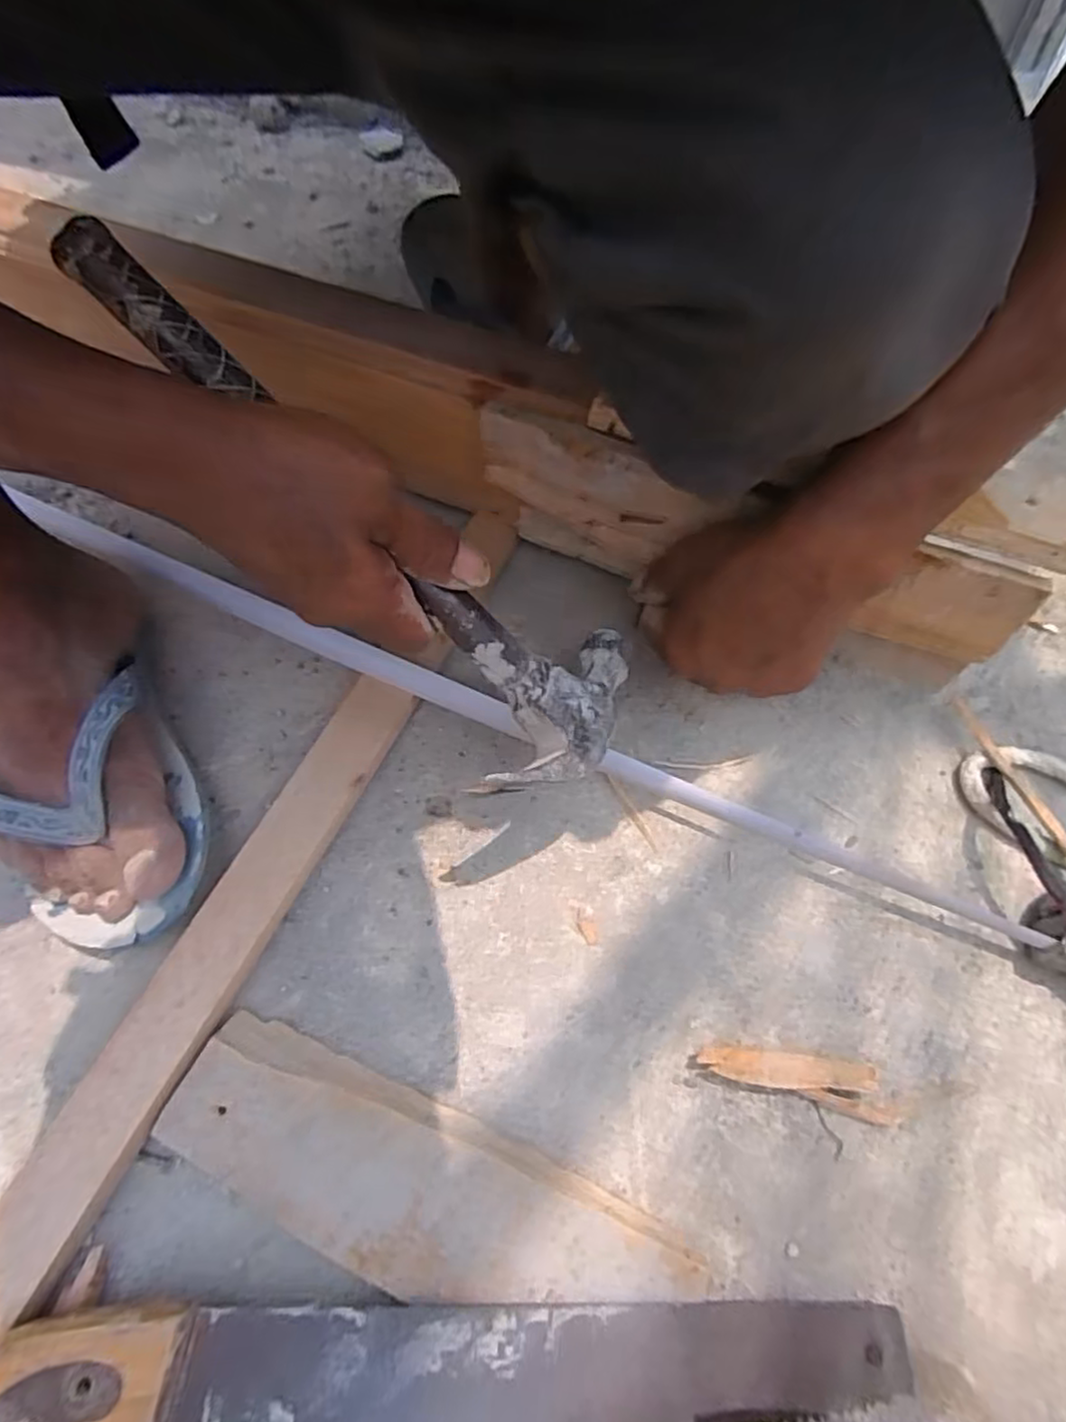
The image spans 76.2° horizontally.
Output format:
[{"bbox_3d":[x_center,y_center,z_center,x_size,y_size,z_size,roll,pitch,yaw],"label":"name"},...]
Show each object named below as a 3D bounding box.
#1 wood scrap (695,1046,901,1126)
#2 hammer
[{"bbox_3d":[0.117,0.161,0.300,0.087,0.014,0.020,13,61,6],"label":"wood scrap"},{"bbox_3d":[-0.063,-0.075,0.282,0.277,0.037,0.103,42,63,-18],"label":"hammer"}]

